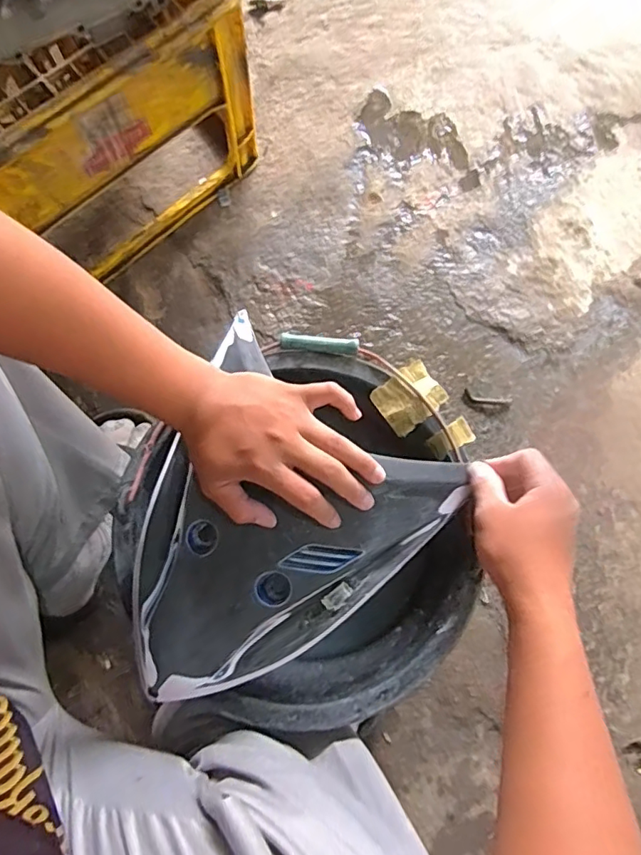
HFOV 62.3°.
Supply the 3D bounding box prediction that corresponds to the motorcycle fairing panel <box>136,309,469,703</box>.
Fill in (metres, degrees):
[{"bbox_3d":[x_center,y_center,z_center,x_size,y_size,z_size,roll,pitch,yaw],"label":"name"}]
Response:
[{"bbox_3d":[-0.049,0.093,0.447,0.245,0.042,0.288,31,80,6],"label":"motorcycle fairing panel"}]

